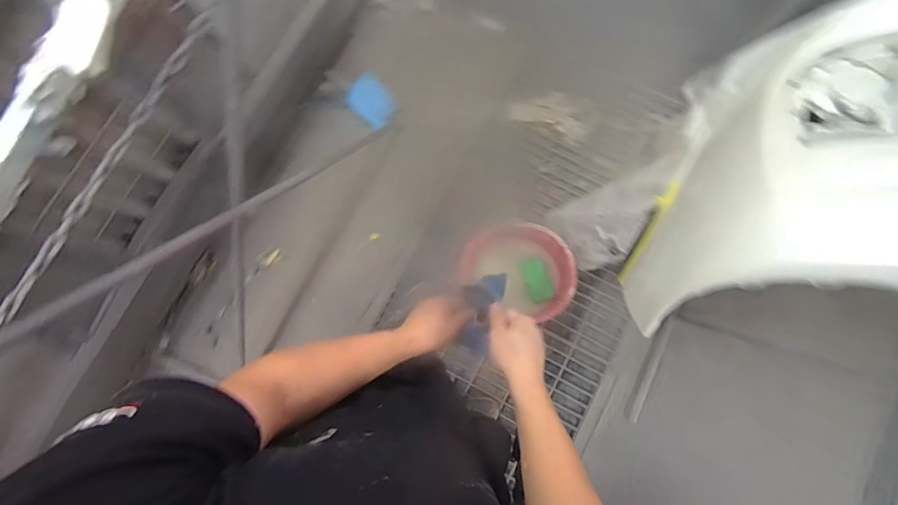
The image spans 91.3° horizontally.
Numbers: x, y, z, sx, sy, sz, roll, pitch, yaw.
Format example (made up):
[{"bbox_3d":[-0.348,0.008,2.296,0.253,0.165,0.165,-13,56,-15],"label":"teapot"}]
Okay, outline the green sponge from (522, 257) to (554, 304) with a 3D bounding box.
[{"bbox_3d":[0.275,0.087,1.365,0.068,0.041,0.133,-16,80,-2],"label":"green sponge"}]

